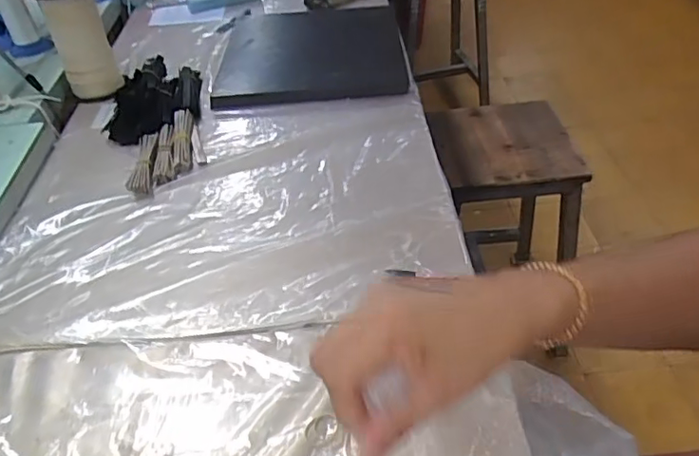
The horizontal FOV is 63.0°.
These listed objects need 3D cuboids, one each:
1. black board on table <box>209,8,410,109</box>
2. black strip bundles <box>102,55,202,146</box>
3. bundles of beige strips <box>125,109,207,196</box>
[{"bbox_3d":[-0.064,-0.300,0.960,0.296,0.025,0.317,-5,42,-1],"label":"black board on table"},{"bbox_3d":[-0.289,-0.196,0.843,0.126,0.053,0.170,-9,43,-5],"label":"black strip bundles"},{"bbox_3d":[-0.238,-0.101,0.756,0.084,0.025,0.161,-9,43,-5],"label":"bundles of beige strips"}]

